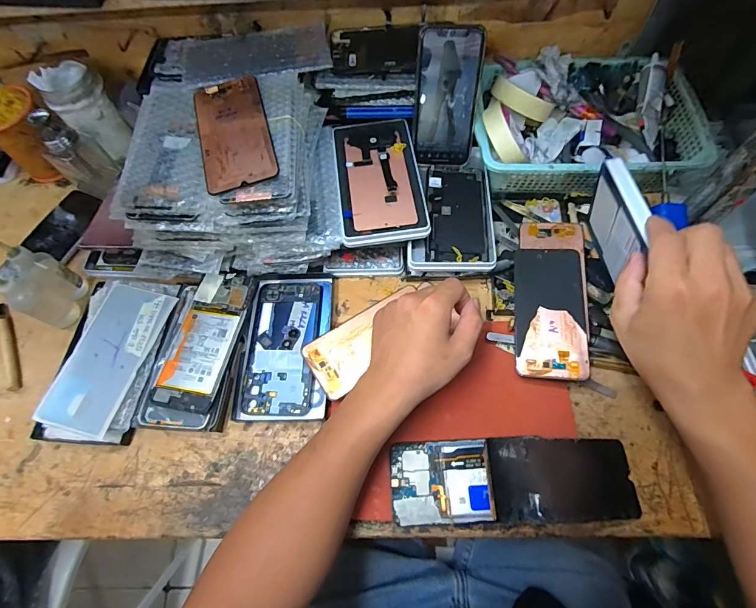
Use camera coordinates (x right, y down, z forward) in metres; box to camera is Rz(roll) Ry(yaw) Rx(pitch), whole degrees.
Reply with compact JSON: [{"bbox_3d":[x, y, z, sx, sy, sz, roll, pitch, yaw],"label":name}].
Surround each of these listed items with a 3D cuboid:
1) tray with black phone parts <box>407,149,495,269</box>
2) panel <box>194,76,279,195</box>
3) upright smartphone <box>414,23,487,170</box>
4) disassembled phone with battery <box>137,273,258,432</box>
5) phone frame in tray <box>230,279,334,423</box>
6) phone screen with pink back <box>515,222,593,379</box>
[{"bbox_3d":[0.089,-0.116,0.480,0.100,0.014,0.167,0,66,3],"label":"tray with black phone parts"},{"bbox_3d":[-0.149,-0.179,0.402,0.072,0.004,0.146,-16,68,-4],"label":"panel"},{"bbox_3d":[0.085,-0.246,0.472,0.072,0.151,0.004,1,33,-1],"label":"upright smartphone"},{"bbox_3d":[-0.199,0.046,0.432,0.087,0.013,0.176,5,66,5],"label":"disassembled phone with battery"},{"bbox_3d":[-0.104,0.046,0.447,0.095,0.012,0.170,1,66,4],"label":"phone frame in tray"},{"bbox_3d":[0.195,-0.010,0.436,0.076,0.006,0.189,2,67,14],"label":"phone screen with pink back"}]

